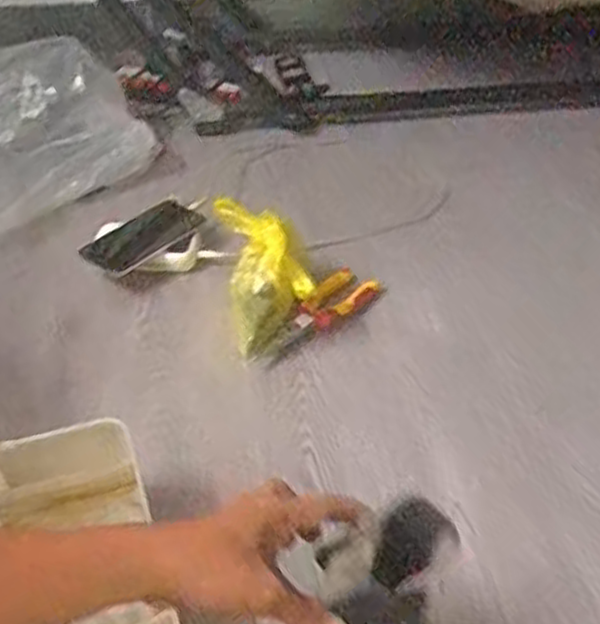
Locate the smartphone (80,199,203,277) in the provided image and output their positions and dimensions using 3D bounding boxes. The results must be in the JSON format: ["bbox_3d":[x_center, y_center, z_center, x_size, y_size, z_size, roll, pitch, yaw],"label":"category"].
[{"bbox_3d":[-0.196,-0.092,0.954,0.073,0.012,0.147,41,57,19],"label":"smartphone"}]

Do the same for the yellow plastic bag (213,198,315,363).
[{"bbox_3d":[-0.038,-0.040,0.843,0.090,0.109,0.119,-10,41,-12],"label":"yellow plastic bag"}]

